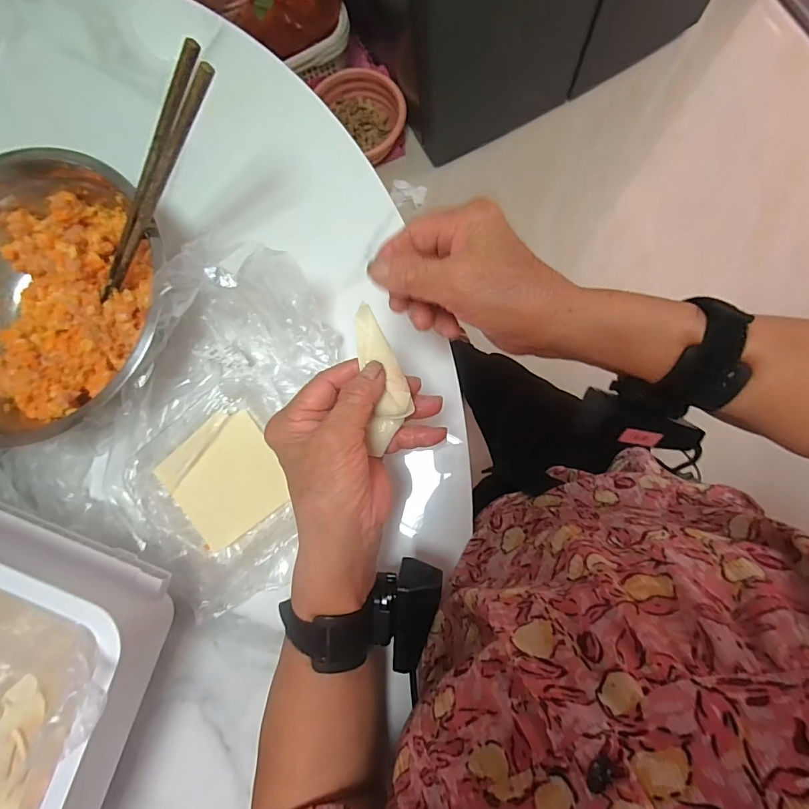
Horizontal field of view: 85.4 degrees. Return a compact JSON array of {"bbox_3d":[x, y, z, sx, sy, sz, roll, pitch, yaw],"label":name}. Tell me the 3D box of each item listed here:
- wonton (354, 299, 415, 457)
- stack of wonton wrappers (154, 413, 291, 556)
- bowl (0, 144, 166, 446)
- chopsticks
[{"bbox_3d":[-0.013,-0.014,0.275,0.028,0.013,0.093,-8,105,4],"label":"wonton"},{"bbox_3d":[-0.148,0.061,0.366,0.088,0.010,0.090,-36,81,0],"label":"stack of wonton wrappers"},{"bbox_3d":[-0.296,-0.079,0.361,0.213,0.073,0.219,-1,82,5],"label":"bowl"},{"bbox_3d":[-0.185,-0.147,0.315,0.213,0.011,0.028,-36,79,37],"label":"chopsticks"}]

